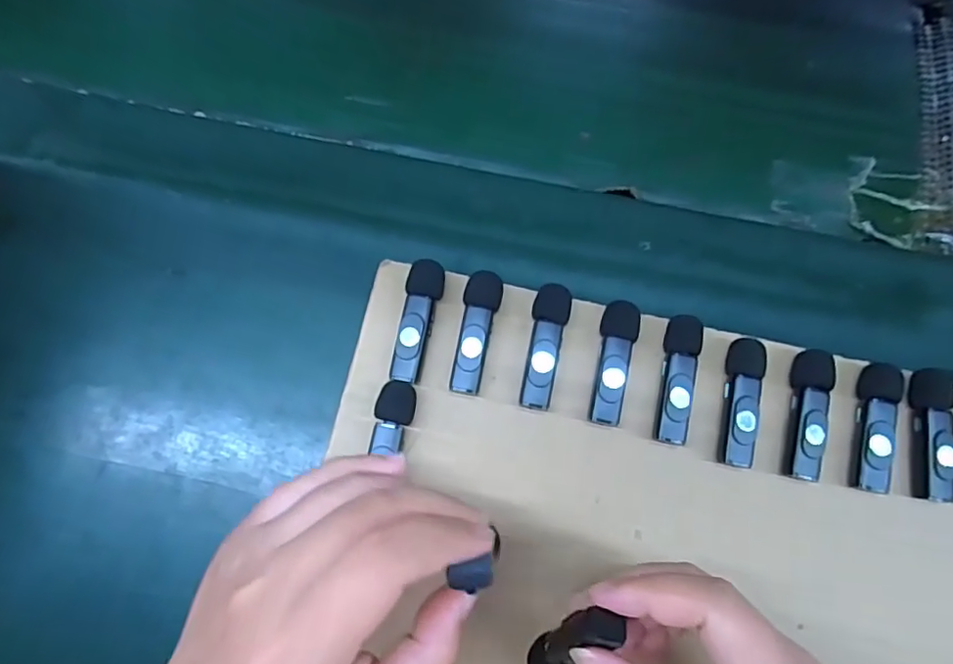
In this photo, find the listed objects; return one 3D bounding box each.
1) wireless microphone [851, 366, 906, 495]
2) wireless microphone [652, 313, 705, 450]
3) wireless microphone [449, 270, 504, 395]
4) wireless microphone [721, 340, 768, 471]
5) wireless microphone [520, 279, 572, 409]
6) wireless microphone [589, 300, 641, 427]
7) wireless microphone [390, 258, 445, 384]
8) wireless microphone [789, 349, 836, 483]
[{"bbox_3d":[0.200,0.048,0.289,0.016,0.018,0.061,17,71,3],"label":"wireless microphone"},{"bbox_3d":[0.103,0.025,0.296,0.018,0.019,0.065,11,71,1],"label":"wireless microphone"},{"bbox_3d":[0.001,0.000,0.299,0.019,0.016,0.062,9,71,0],"label":"wireless microphone"},{"bbox_3d":[0.134,0.036,0.293,0.018,0.017,0.063,12,71,1],"label":"wireless microphone"},{"bbox_3d":[0.035,0.007,0.298,0.019,0.016,0.063,13,71,1],"label":"wireless microphone"},{"bbox_3d":[0.071,0.016,0.298,0.019,0.017,0.063,12,71,1],"label":"wireless microphone"},{"bbox_3d":[-0.030,-0.006,0.297,0.018,0.014,0.063,9,71,0],"label":"wireless microphone"},{"bbox_3d":[0.168,0.042,0.291,0.017,0.018,0.064,12,71,1],"label":"wireless microphone"}]

